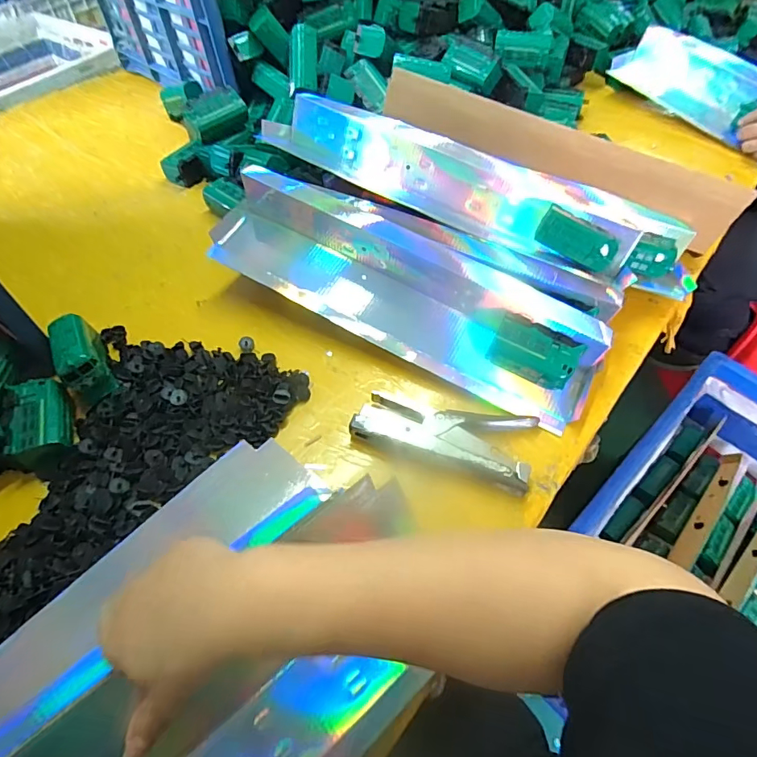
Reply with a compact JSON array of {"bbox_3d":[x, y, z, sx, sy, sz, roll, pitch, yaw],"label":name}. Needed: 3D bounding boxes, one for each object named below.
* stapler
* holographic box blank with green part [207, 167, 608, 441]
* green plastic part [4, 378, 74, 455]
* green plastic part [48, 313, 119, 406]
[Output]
[{"bbox_3d":[0.067,0.055,0.480,0.178,0.027,0.086,14,55,9],"label":"stapler"},{"bbox_3d":[0.011,-0.113,0.548,0.503,0.113,0.134,25,58,17],"label":"holographic box blank with green part"},{"bbox_3d":[-0.353,0.040,0.485,0.049,0.035,0.089,-20,57,-14],"label":"green plastic part"},{"bbox_3d":[-0.333,-0.026,0.516,0.043,0.047,0.103,-28,59,-19],"label":"green plastic part"}]

